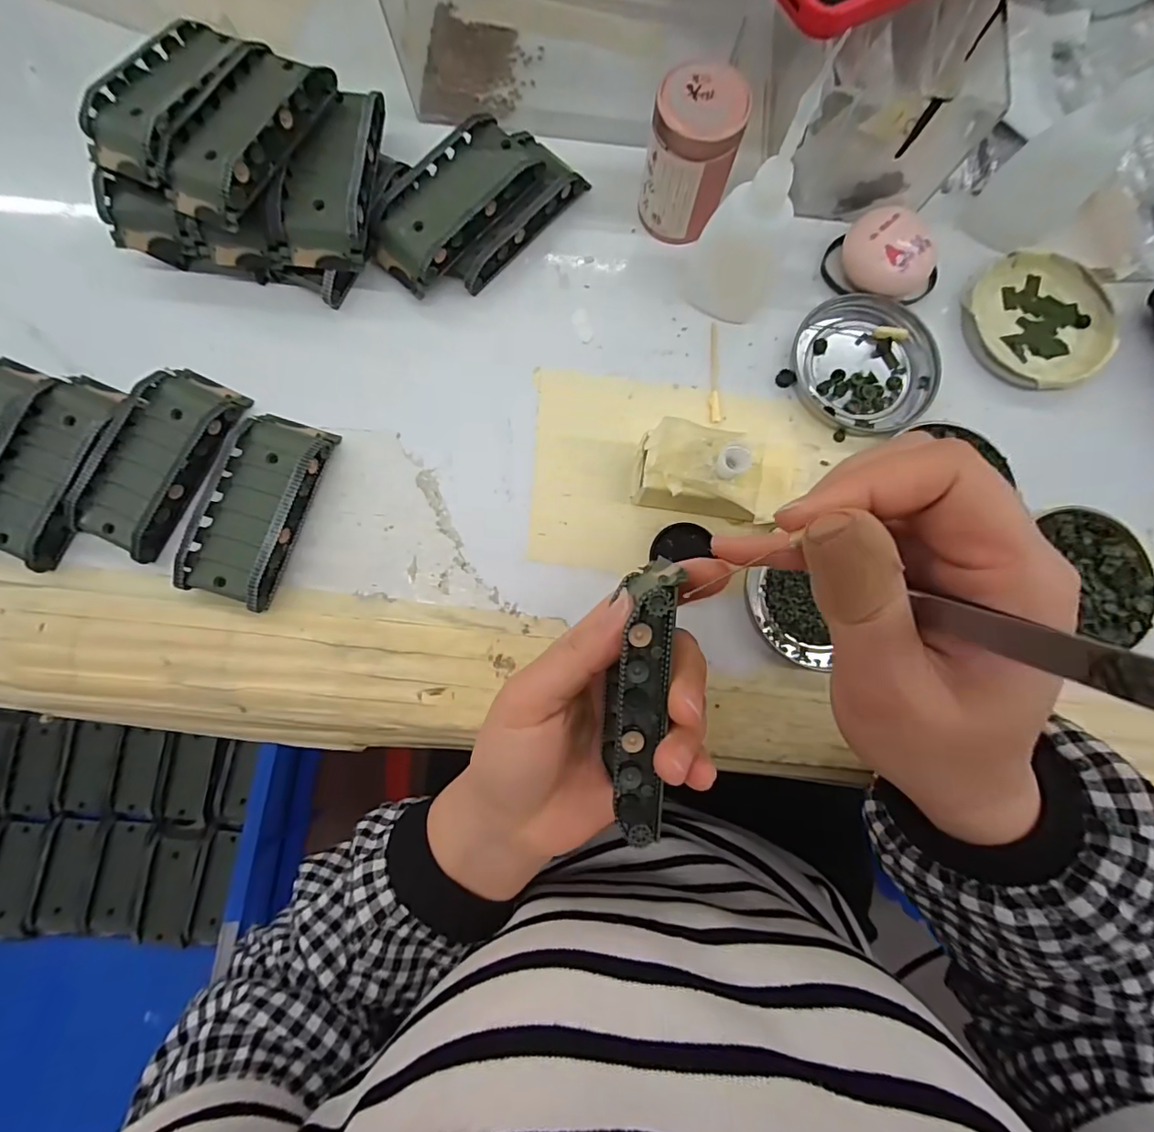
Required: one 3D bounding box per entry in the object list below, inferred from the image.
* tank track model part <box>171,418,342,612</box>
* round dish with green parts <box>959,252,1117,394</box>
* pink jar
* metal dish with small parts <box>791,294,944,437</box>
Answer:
[{"bbox_3d":[-0.162,-0.031,0.262,0.045,0.020,0.096,17,82,1],"label":"tank track model part"},{"bbox_3d":[0.263,-0.141,0.296,0.080,0.012,0.079,0,82,-1],"label":"round dish with green parts"},{"bbox_3d":[0.059,-0.210,0.272,0.043,0.065,0.038,20,82,2],"label":"pink jar"},{"bbox_3d":[0.160,-0.113,0.290,0.076,0.007,0.075,0,82,-1],"label":"metal dish with small parts"}]

